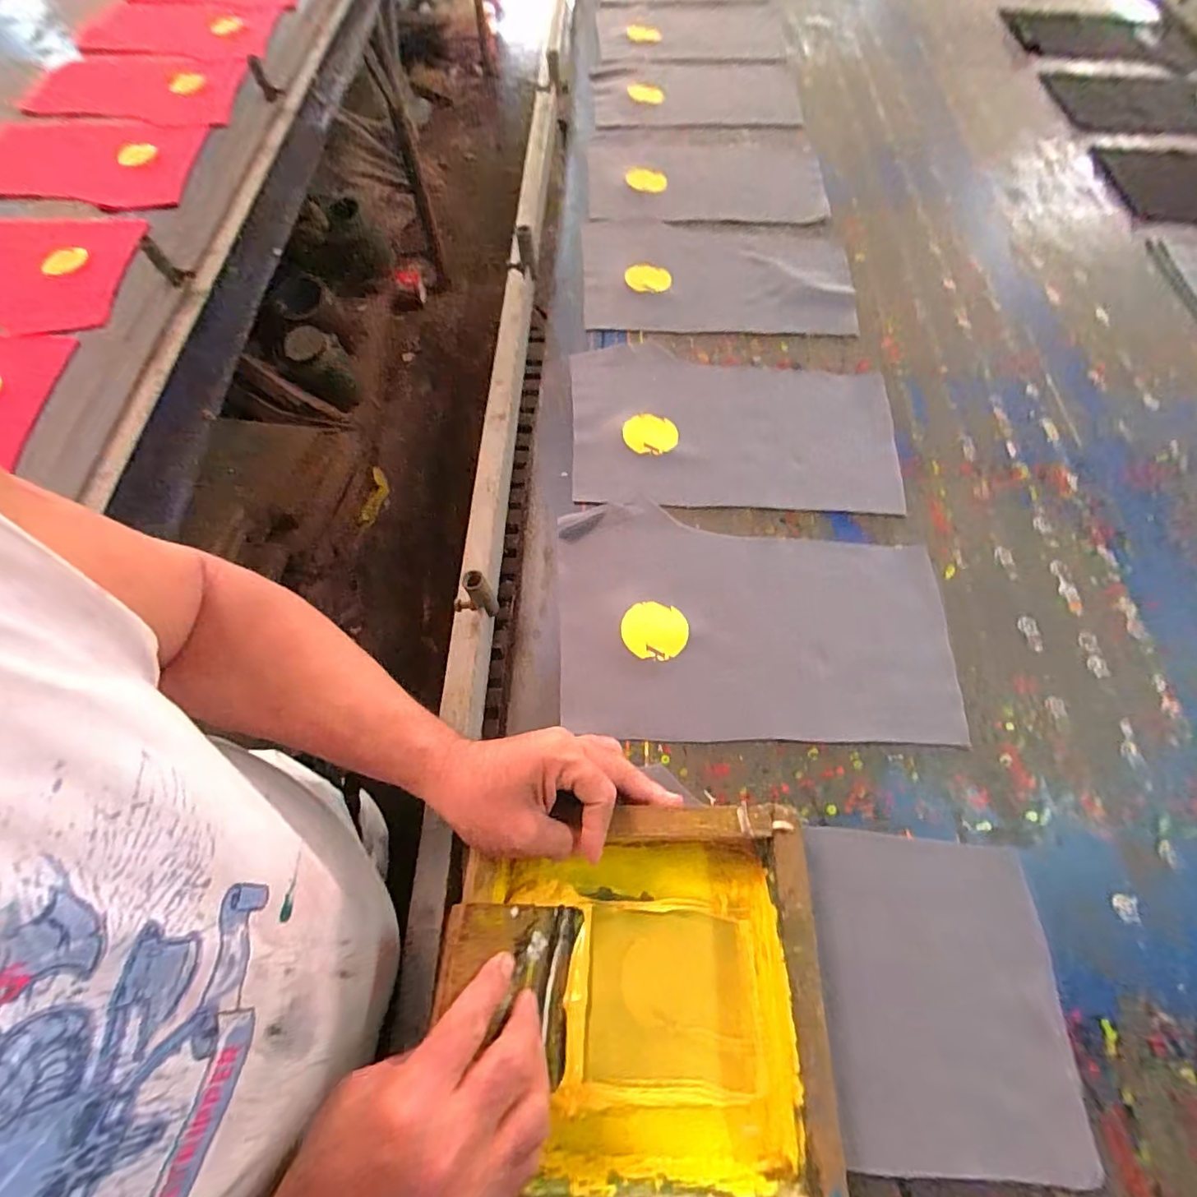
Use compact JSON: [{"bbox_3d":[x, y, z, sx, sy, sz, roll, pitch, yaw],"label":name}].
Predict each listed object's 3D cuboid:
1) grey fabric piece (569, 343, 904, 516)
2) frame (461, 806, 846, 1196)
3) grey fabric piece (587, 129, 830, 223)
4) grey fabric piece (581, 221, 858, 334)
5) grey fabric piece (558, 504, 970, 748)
[{"bbox_3d":[0.147,-0.200,0.613,0.353,0.012,0.226,3,64,2],"label":"grey fabric piece"},{"bbox_3d":[0.028,0.271,0.369,0.233,0.053,0.230,0,64,0],"label":"frame"},{"bbox_3d":[0.161,-0.655,0.831,0.351,0.010,0.230,6,65,3],"label":"grey fabric piece"},{"bbox_3d":[0.157,-0.442,0.729,0.355,0.011,0.233,3,64,2],"label":"grey fabric piece"},{"bbox_3d":[0.141,0.016,0.507,0.354,0.014,0.229,2,64,1],"label":"grey fabric piece"}]

